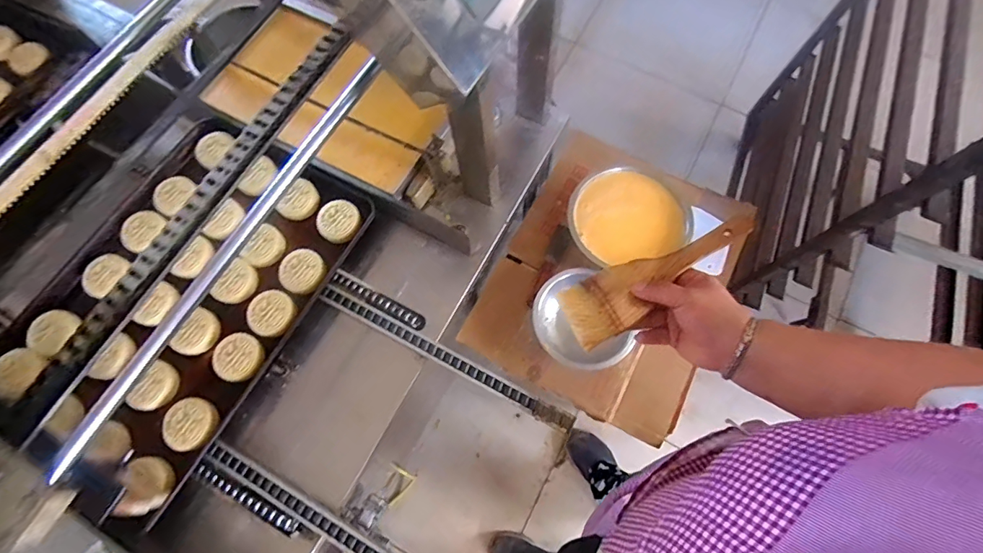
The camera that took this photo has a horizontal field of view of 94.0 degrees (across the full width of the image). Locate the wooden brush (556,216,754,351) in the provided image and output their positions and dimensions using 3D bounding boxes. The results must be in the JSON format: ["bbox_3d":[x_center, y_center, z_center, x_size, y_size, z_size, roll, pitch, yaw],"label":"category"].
[{"bbox_3d":[0.180,-0.004,0.508,0.219,0.018,0.071,-33,71,5],"label":"wooden brush"}]

